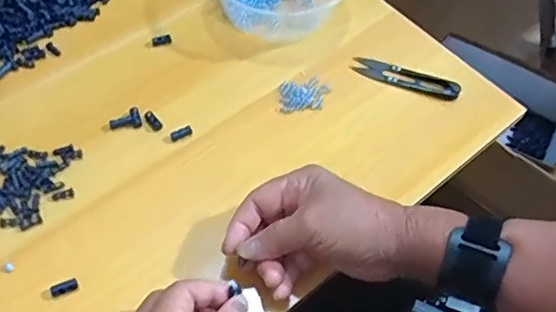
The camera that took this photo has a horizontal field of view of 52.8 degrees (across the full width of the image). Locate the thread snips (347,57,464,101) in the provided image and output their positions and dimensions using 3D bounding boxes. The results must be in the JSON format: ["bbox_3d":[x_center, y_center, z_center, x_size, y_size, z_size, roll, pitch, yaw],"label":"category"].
[{"bbox_3d":[0.122,-0.076,0.534,0.101,0.013,0.022,21,57,9],"label":"thread snips"}]

